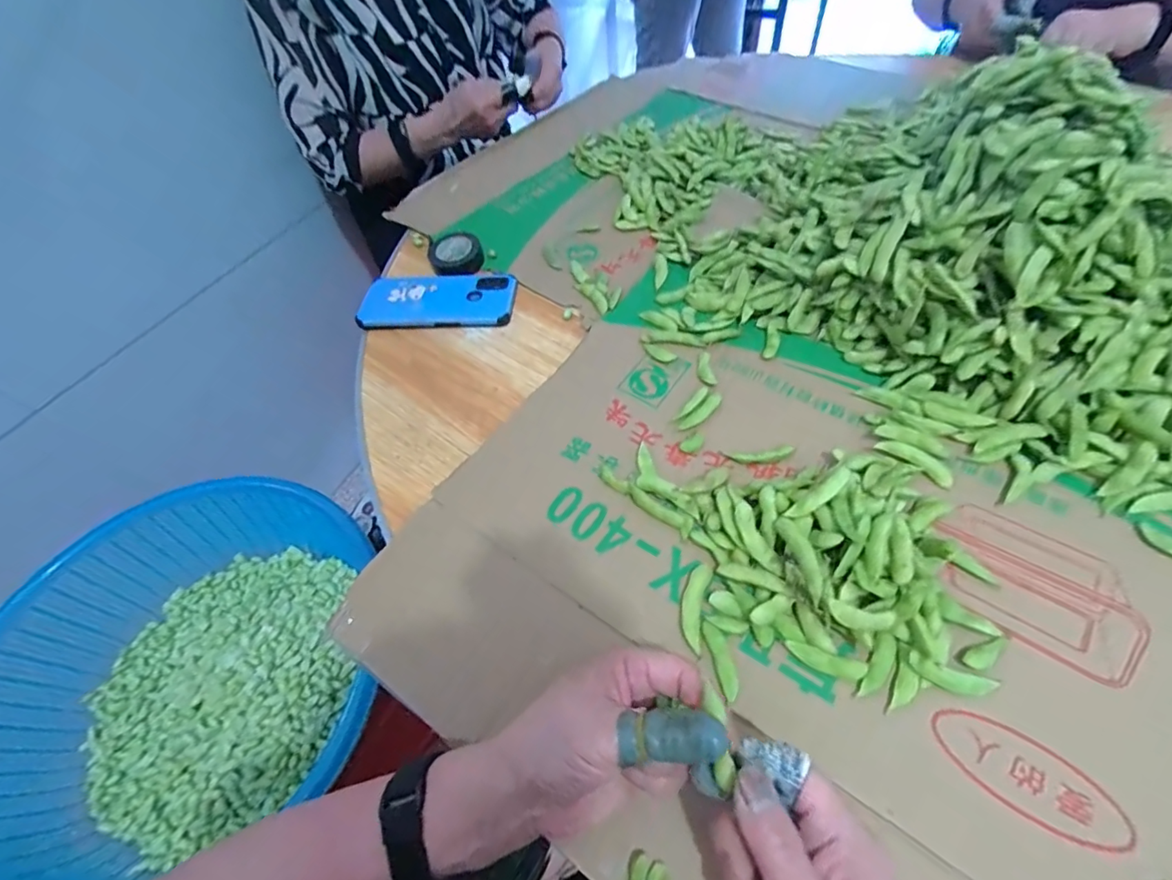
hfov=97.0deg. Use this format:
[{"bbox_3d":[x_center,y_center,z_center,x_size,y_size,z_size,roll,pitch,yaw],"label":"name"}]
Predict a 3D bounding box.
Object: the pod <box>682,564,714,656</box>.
[{"bbox_3d":[0.074,0.113,0.354,0.016,0.004,0.058,12,57,13],"label":"pod"}]

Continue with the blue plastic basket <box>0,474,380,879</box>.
[{"bbox_3d":[-0.436,0.241,0.550,0.357,0.131,0.329,-33,58,-17],"label":"blue plastic basket"}]

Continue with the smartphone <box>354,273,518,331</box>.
[{"bbox_3d":[-0.158,-0.153,0.565,0.160,0.014,0.086,-2,57,-3],"label":"smartphone"}]

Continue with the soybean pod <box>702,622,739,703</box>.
[{"bbox_3d":[0.088,0.142,0.334,0.013,0.004,0.048,-12,54,-3],"label":"soybean pod"}]

